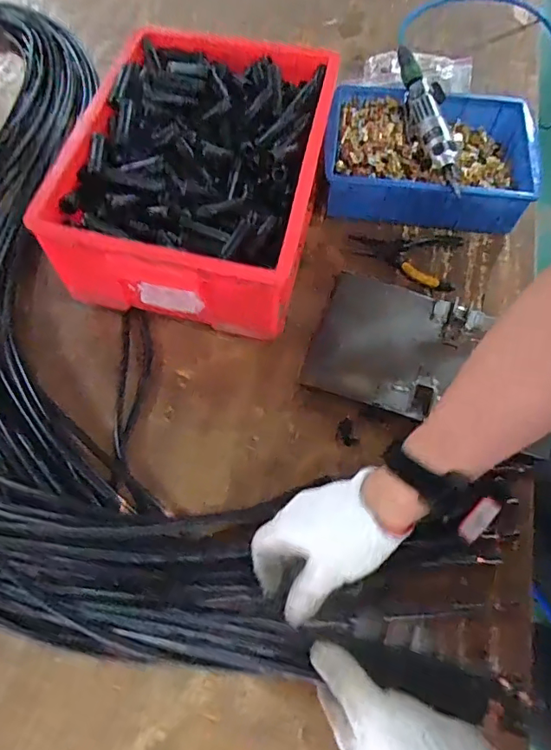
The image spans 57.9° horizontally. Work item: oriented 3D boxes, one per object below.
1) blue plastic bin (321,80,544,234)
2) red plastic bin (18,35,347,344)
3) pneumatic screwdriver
[{"bbox_3d":[0.235,-0.335,0.748,0.300,0.092,0.214,8,66,6],"label":"blue plastic bin"},{"bbox_3d":[-0.098,-0.276,0.685,0.300,0.146,0.409,12,67,7],"label":"red plastic bin"},{"bbox_3d":[0.225,-0.374,0.715,0.054,0.037,0.269,-8,64,-3],"label":"pneumatic screwdriver"}]

